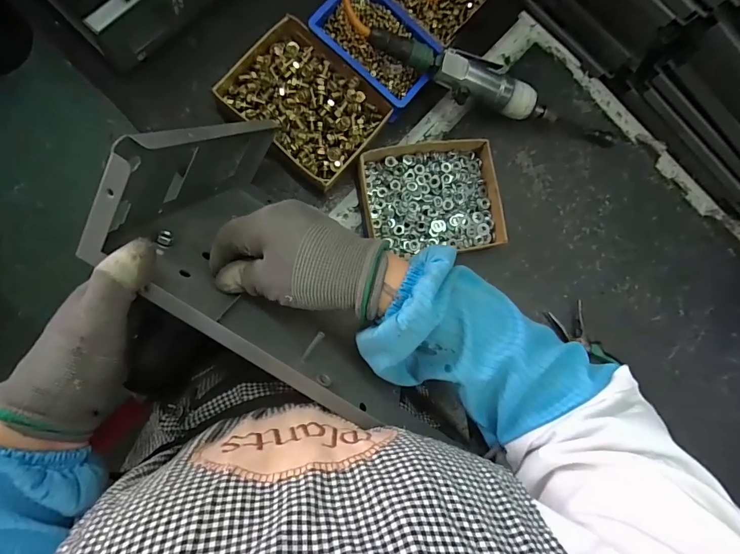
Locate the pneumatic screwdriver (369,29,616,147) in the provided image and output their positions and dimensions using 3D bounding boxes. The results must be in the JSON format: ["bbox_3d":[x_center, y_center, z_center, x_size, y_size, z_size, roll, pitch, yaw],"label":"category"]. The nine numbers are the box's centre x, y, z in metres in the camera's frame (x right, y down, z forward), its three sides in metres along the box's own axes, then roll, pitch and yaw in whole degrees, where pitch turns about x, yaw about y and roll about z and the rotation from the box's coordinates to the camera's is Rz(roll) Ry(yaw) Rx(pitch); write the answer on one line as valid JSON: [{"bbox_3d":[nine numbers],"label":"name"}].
[{"bbox_3d":[0.176,-0.233,0.519,0.371,0.037,0.052,11,84,-23],"label":"pneumatic screwdriver"}]

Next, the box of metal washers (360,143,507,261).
[{"bbox_3d":[0.077,-0.100,0.522,0.172,0.037,0.140,-8,87,-9],"label":"box of metal washers"}]

